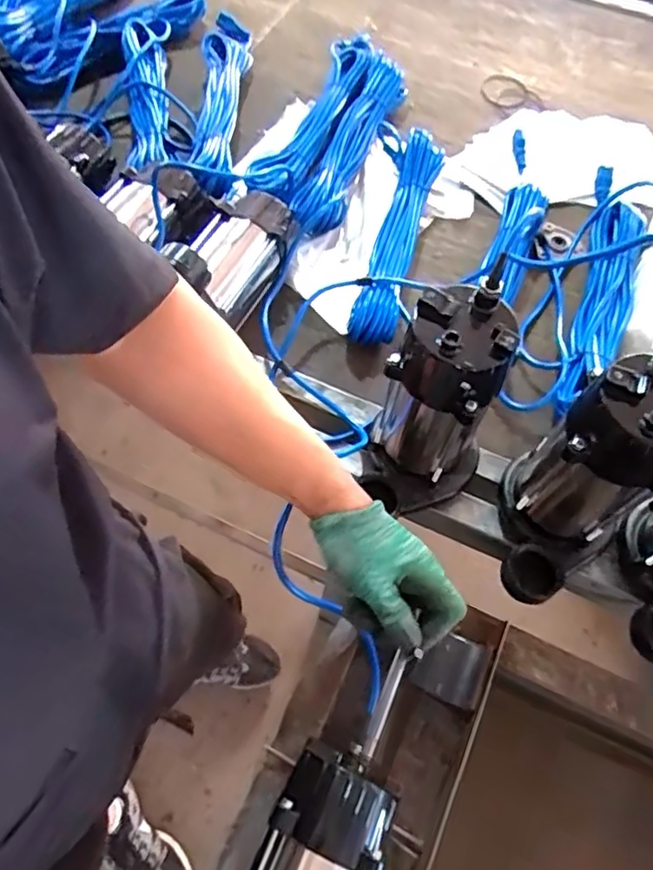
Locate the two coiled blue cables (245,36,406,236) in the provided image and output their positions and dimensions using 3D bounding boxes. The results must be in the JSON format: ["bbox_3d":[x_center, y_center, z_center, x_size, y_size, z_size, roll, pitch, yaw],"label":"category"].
[{"bbox_3d":[0.011,-0.458,0.897,0.143,0.058,0.419,19,64,8],"label":"two coiled blue cables"}]

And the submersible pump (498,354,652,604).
[{"bbox_3d":[0.223,0.049,0.540,0.135,0.235,0.112,-41,71,-20],"label":"submersible pump"}]

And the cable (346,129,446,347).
[{"bbox_3d":[0.099,-0.268,0.801,0.070,0.051,0.344,15,63,6],"label":"cable"}]

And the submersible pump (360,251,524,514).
[{"bbox_3d":[0.101,-0.020,0.561,0.113,0.227,0.145,28,65,12],"label":"submersible pump"}]

